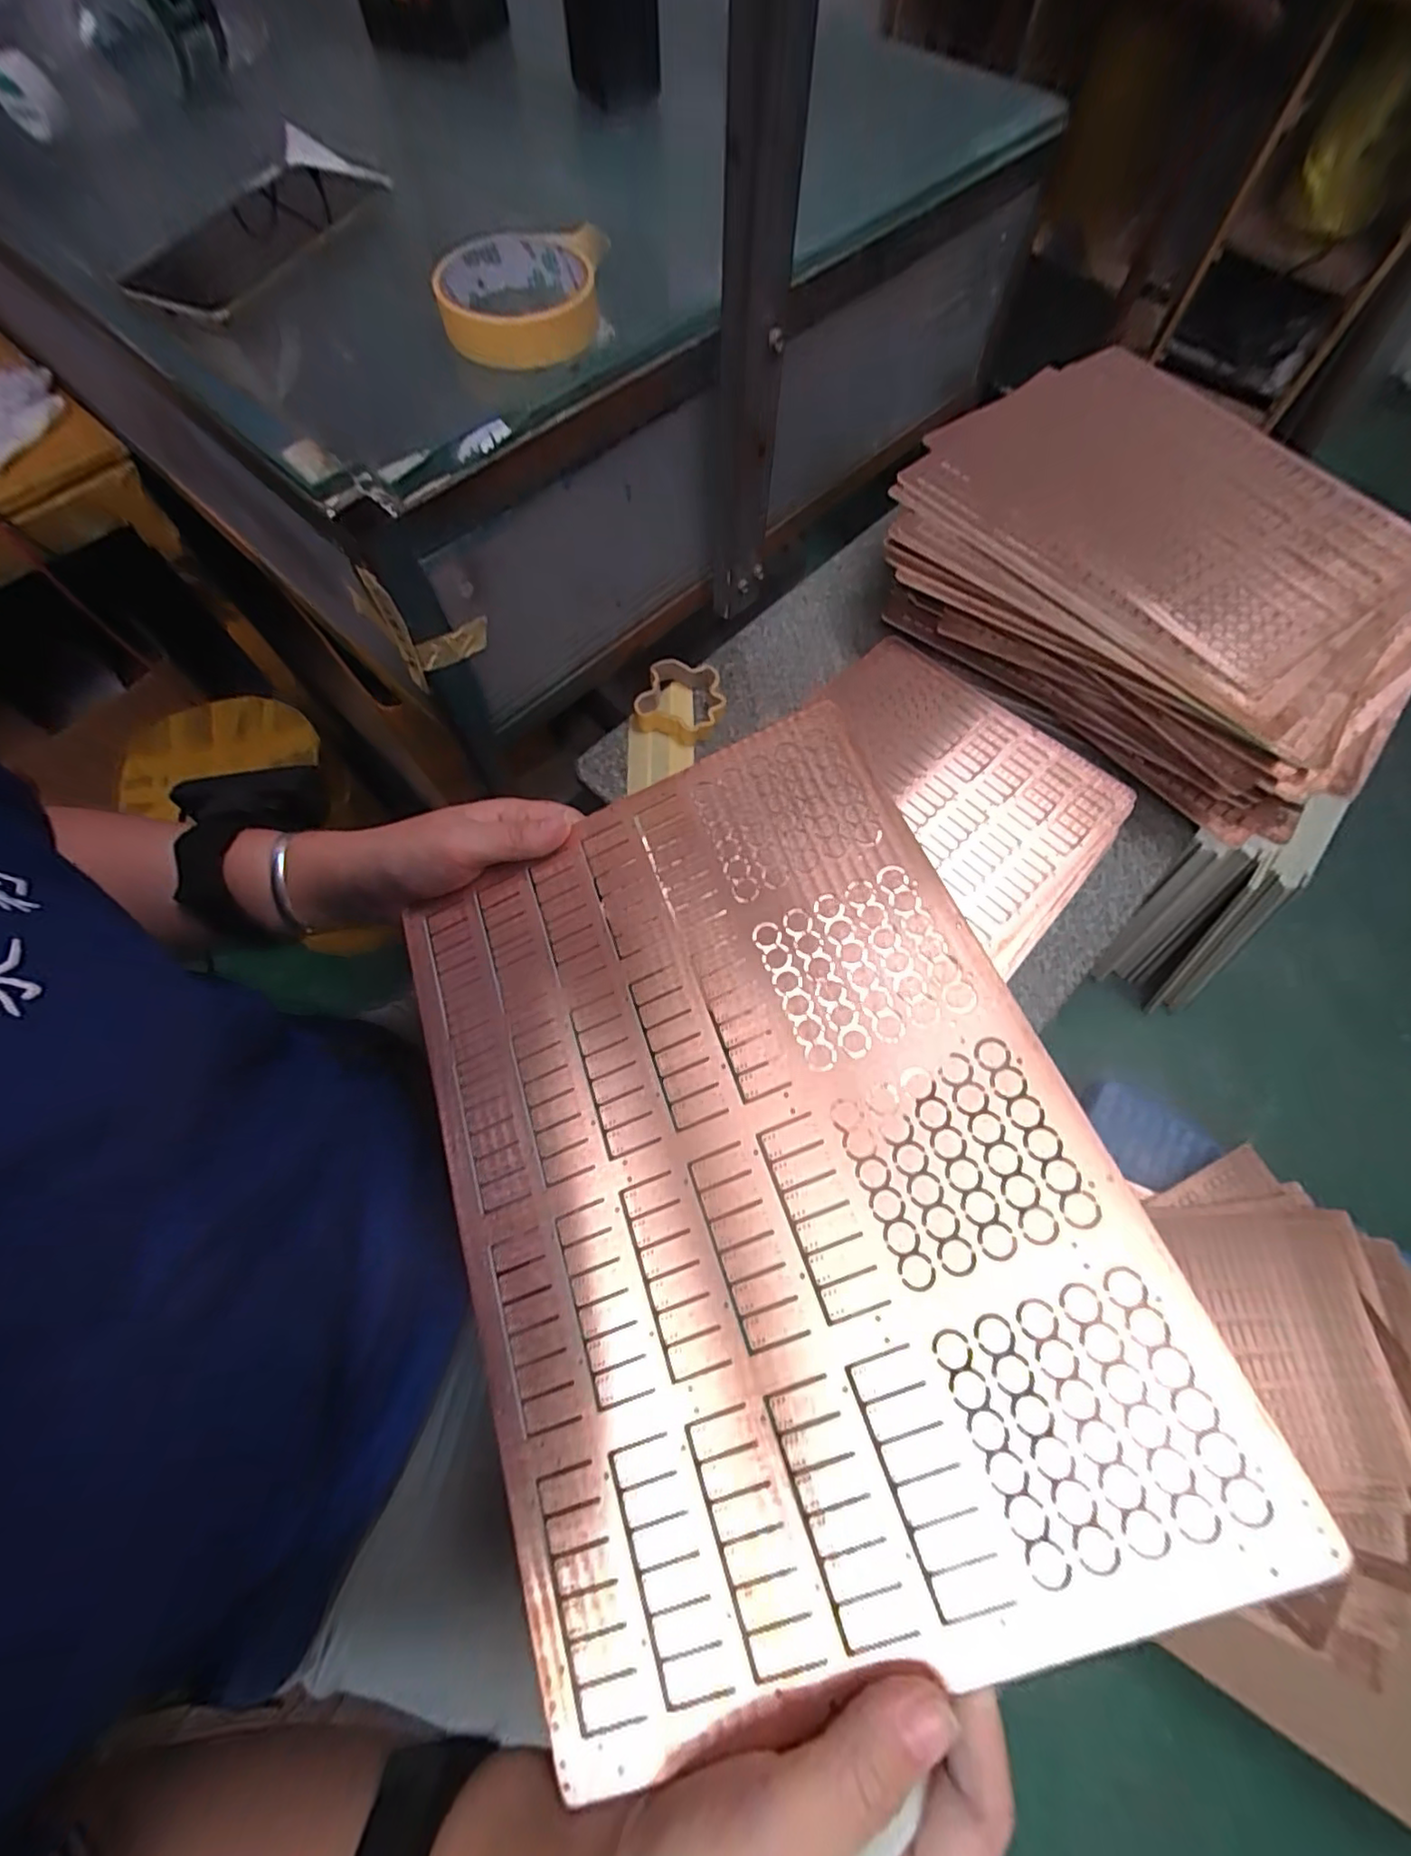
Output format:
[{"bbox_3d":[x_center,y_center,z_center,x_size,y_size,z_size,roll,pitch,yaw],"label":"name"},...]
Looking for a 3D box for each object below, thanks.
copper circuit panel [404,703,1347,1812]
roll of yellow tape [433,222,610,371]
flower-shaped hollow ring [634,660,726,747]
[{"bbox_3d":[0.008,0.083,0.249,0.240,0.005,0.320,-25,66,6],"label":"copper circuit panel"},{"bbox_3d":[-0.100,-0.342,0.342,0.085,0.028,0.093,-1,68,2],"label":"roll of yellow tape"},{"bbox_3d":[-0.019,-0.194,0.541,0.070,0.021,0.075,-1,68,2],"label":"flower-shaped hollow ring"}]

